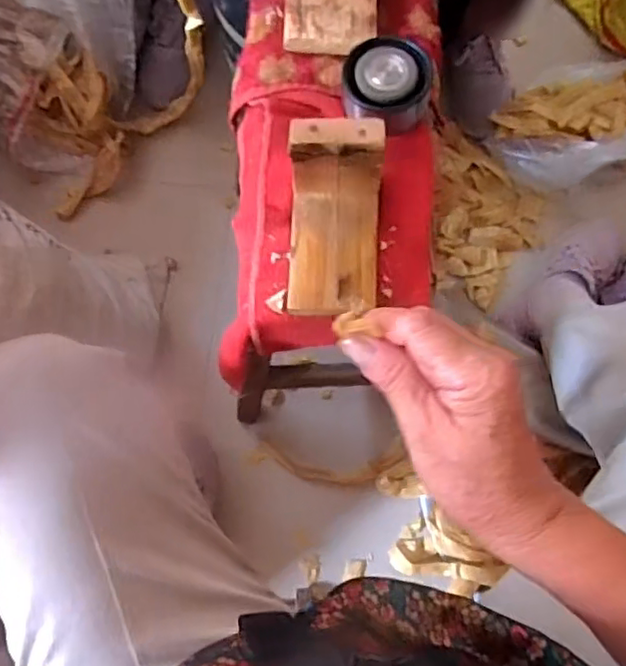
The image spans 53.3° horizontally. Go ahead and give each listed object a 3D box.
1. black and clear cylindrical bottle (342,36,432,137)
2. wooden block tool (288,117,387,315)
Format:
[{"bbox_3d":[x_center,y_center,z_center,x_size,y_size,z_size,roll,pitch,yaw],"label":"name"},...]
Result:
[{"bbox_3d":[0.054,-0.182,0.454,0.062,0.034,0.059,0,73,0],"label":"black and clear cylindrical bottle"},{"bbox_3d":[0.016,-0.073,0.408,0.062,0.072,0.103,3,73,1],"label":"wooden block tool"}]

